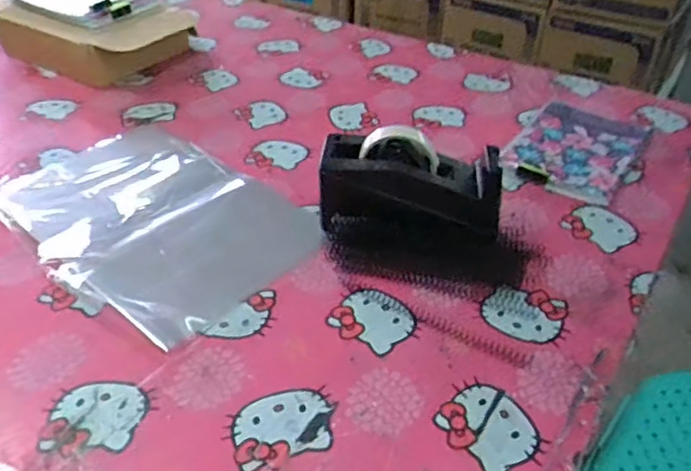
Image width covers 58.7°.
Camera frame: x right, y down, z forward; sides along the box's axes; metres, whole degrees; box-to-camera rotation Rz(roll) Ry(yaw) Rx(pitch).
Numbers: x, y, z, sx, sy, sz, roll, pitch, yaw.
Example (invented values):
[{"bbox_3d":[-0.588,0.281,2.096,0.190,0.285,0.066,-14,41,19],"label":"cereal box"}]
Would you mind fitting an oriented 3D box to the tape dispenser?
[{"bbox_3d":[0.073,-0.050,0.687,0.196,0.110,0.083,3,39,3],"label":"tape dispenser"}]

